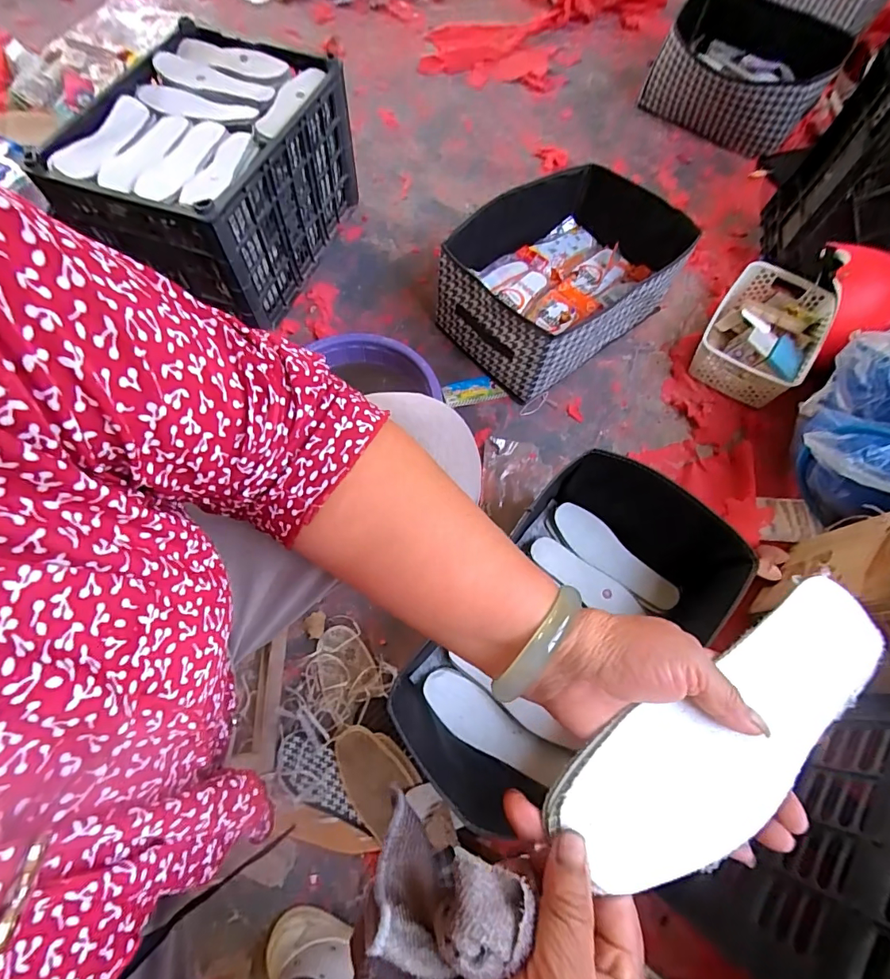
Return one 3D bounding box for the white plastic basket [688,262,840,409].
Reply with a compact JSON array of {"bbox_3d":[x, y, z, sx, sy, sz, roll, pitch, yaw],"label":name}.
[{"bbox_3d":[0.647,-0.324,0.933,0.197,0.093,0.301,36,73,11],"label":"white plastic basket"}]

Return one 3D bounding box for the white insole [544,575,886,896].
[{"bbox_3d":[0.160,0.124,0.247,0.223,0.013,0.067,-27,72,-16],"label":"white insole"}]

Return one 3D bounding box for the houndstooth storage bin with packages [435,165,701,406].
[{"bbox_3d":[0.231,-0.427,0.901,0.447,0.163,0.314,-39,75,-14],"label":"houndstooth storage bin with packages"}]

